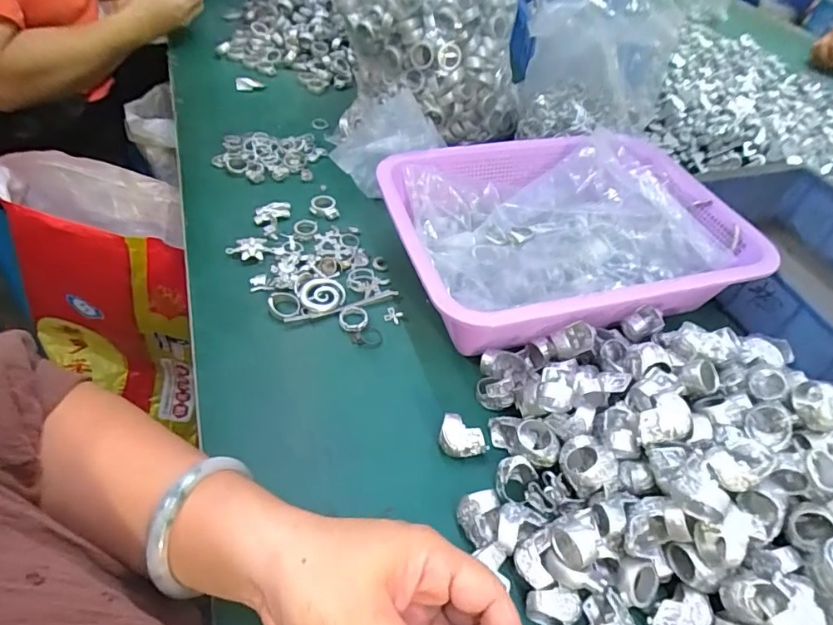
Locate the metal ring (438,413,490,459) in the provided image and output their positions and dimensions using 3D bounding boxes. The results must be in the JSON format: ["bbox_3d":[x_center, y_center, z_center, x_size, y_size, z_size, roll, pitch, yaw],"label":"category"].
[{"bbox_3d":[0.033,0.089,0.350,0.033,0.019,0.024,10,48,6],"label":"metal ring"}]

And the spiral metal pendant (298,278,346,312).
[{"bbox_3d":[-0.083,-0.016,0.443,0.038,0.006,0.039,2,48,-2],"label":"spiral metal pendant"}]

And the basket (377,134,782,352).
[{"bbox_3d":[0.129,-0.071,0.457,0.301,0.076,0.222,-10,50,-14],"label":"basket"}]

